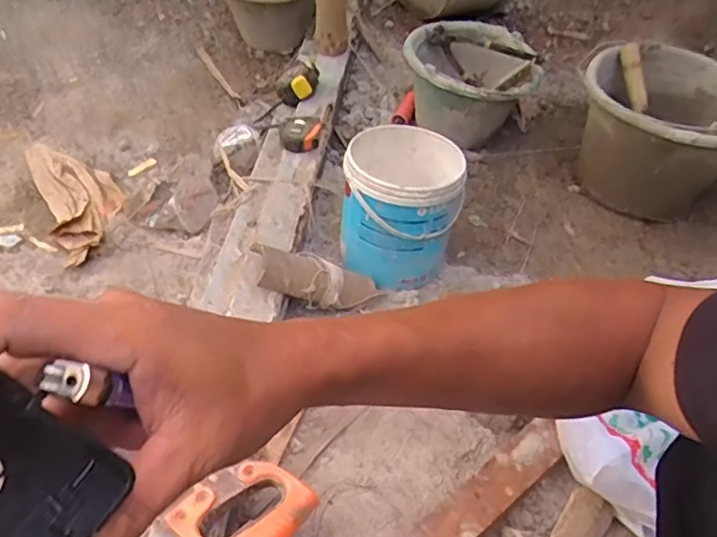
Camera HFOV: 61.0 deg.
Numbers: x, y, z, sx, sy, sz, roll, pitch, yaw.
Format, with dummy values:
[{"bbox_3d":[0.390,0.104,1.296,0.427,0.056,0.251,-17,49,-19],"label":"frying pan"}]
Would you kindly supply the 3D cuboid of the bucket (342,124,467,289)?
[{"bbox_3d":[0.066,-0.096,0.944,0.170,0.189,0.174,1,47,-1],"label":"bucket"}]

